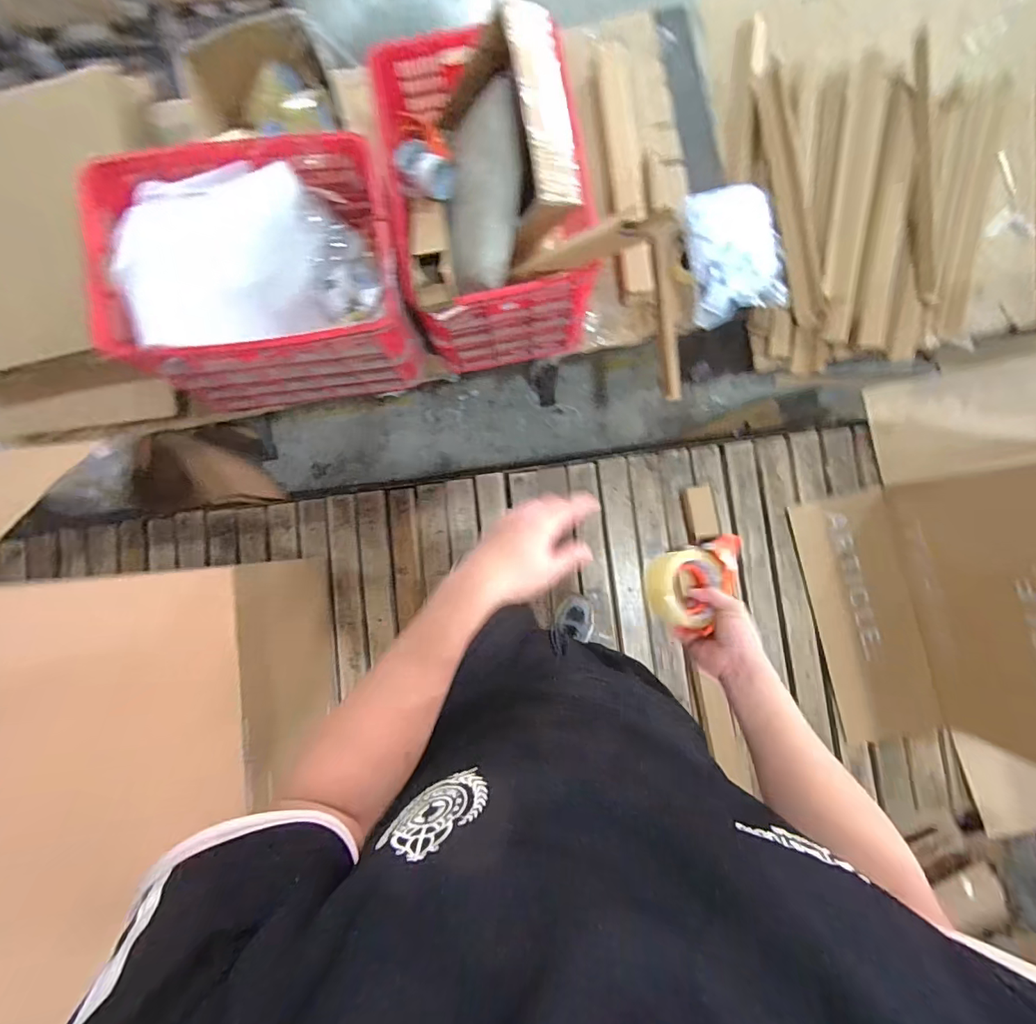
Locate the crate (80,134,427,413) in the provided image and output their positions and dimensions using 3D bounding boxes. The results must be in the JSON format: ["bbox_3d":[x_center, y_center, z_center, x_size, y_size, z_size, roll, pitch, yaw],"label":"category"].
[{"bbox_3d":[-0.570,-0.546,1.129,0.613,0.391,0.437,-5,87,4],"label":"crate"}]

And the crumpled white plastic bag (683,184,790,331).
[{"bbox_3d":[0.582,-0.706,1.236,0.227,0.121,0.339,-8,87,4],"label":"crumpled white plastic bag"}]

